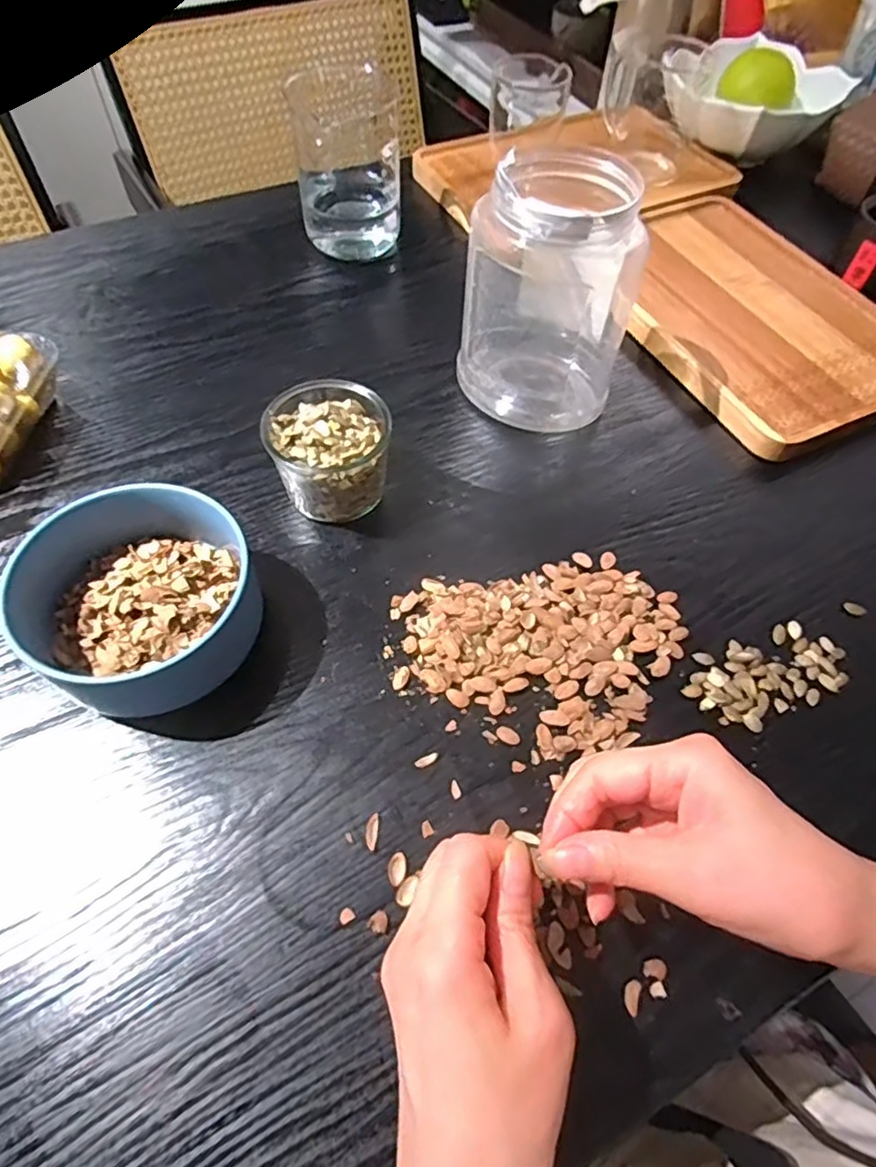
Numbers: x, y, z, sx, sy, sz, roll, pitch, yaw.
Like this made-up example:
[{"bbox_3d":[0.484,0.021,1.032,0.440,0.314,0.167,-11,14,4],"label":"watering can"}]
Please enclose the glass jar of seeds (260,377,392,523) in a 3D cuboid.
[{"bbox_3d":[-0.070,-0.089,0.414,0.075,0.065,0.081,1,58,-1],"label":"glass jar of seeds"}]

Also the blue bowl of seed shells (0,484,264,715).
[{"bbox_3d":[-0.162,0.009,0.349,0.118,0.064,0.114,1,58,-1],"label":"blue bowl of seed shells"}]

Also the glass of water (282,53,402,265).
[{"bbox_3d":[-0.080,-0.375,0.554,0.085,0.139,0.087,-9,59,-7],"label":"glass of water"}]

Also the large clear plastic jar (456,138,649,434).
[{"bbox_3d":[0.079,-0.197,0.432,0.095,0.148,0.097,1,58,-1],"label":"large clear plastic jar"}]

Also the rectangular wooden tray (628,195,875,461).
[{"bbox_3d":[0.263,-0.240,0.541,0.195,0.014,0.299,-22,61,-14],"label":"rectangular wooden tray"}]

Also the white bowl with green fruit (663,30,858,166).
[{"bbox_3d":[0.340,-0.514,0.676,0.154,0.070,0.167,1,58,-1],"label":"white bowl with green fruit"}]

